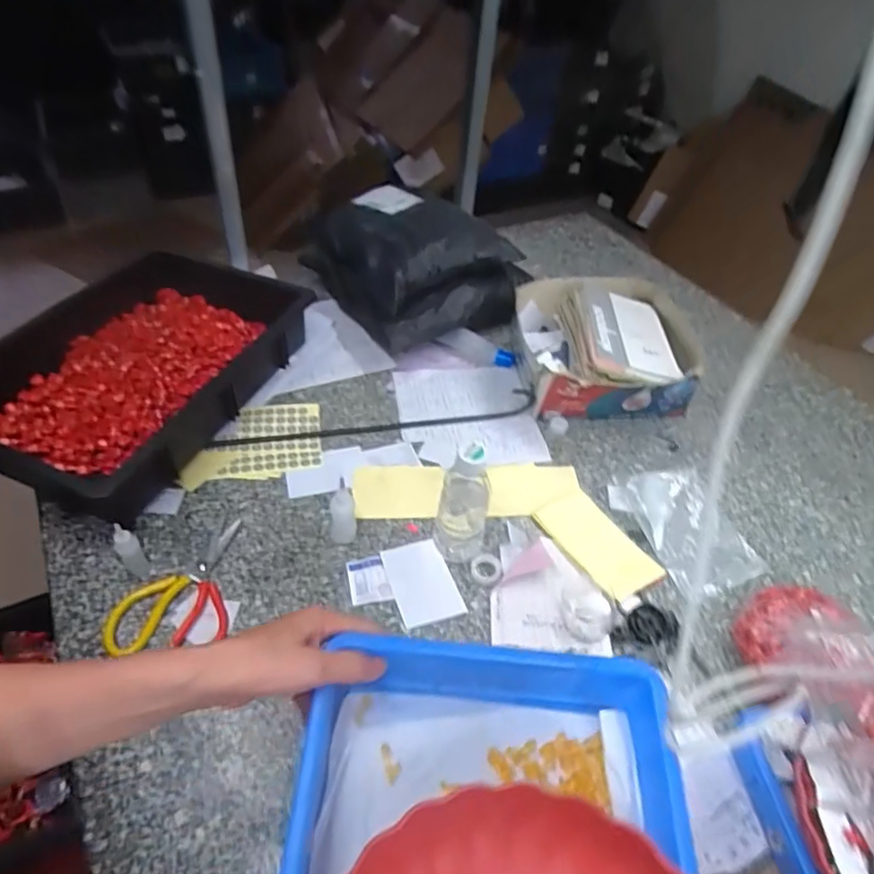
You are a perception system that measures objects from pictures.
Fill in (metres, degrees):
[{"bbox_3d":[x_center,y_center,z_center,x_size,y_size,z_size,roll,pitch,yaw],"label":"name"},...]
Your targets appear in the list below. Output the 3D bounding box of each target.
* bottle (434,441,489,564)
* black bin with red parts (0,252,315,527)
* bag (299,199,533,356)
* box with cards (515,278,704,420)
[{"bbox_3d":[0.031,0.073,0.678,0.056,0.177,0.052,7,46,1],"label":"bottle"},{"bbox_3d":[-0.407,-0.087,0.836,0.294,0.112,0.432,21,47,10],"label":"black bin with red parts"},{"bbox_3d":[-0.039,-0.298,1.052,0.258,0.158,0.328,-23,52,-25],"label":"bag"},{"bbox_3d":[0.252,-0.134,0.950,0.239,0.113,0.258,-3,47,-8],"label":"box with cards"}]

